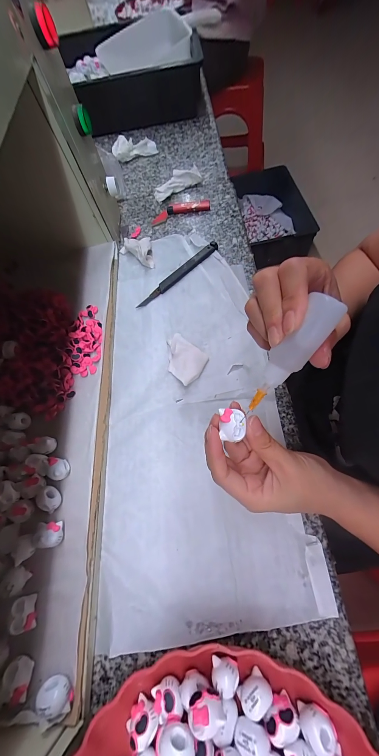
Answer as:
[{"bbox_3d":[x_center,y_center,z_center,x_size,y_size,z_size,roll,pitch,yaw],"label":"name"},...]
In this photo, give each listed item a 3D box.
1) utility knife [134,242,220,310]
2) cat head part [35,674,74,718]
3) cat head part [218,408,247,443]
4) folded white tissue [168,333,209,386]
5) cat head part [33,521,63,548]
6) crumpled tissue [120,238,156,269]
[{"bbox_3d":[-0.016,-0.160,0.393,0.162,0.009,0.017,-44,69,-11],"label":"utility knife"},{"bbox_3d":[-0.110,0.259,0.208,0.025,0.015,0.021,-12,67,2],"label":"cat head part"},{"bbox_3d":[0.033,0.035,0.198,0.019,0.009,0.024,-1,65,1],"label":"cat head part"},{"bbox_3d":[-0.009,-0.025,0.333,0.059,0.016,0.051,35,75,19],"label":"folded white tissue"},{"bbox_3d":[-0.140,0.156,0.257,0.024,0.019,0.021,-9,67,3],"label":"cat head part"},{"bbox_3d":[-0.085,-0.205,0.413,0.050,0.019,0.059,-17,67,0],"label":"crumpled tissue"}]

